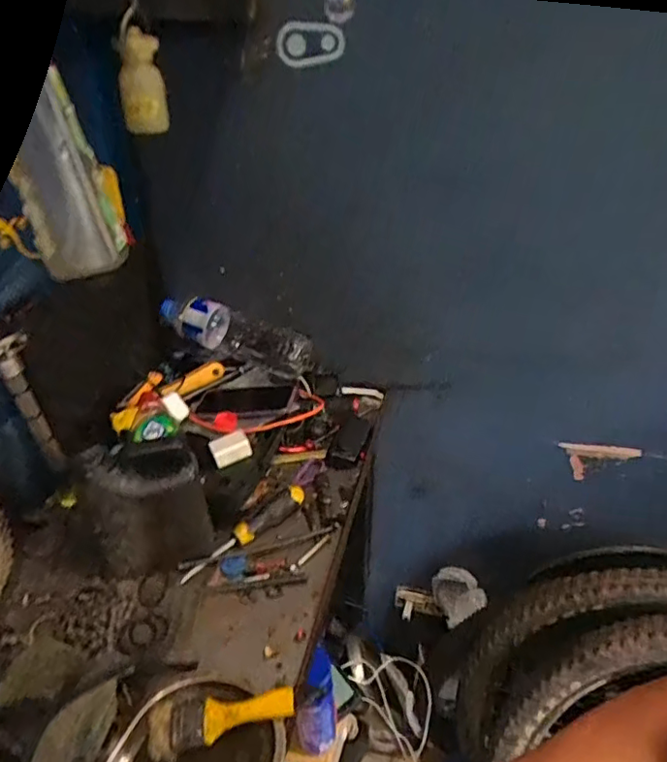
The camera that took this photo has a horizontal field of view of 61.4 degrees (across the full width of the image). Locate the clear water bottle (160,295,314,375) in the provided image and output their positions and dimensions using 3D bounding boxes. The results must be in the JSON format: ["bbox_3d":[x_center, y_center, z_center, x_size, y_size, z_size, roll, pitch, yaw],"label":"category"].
[{"bbox_3d":[-0.167,-0.085,0.950,0.270,0.076,0.066,20,35,7],"label":"clear water bottle"}]

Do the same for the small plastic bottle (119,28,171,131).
[{"bbox_3d":[-0.181,-0.280,0.529,0.042,0.084,0.042,-10,33,-14],"label":"small plastic bottle"}]

